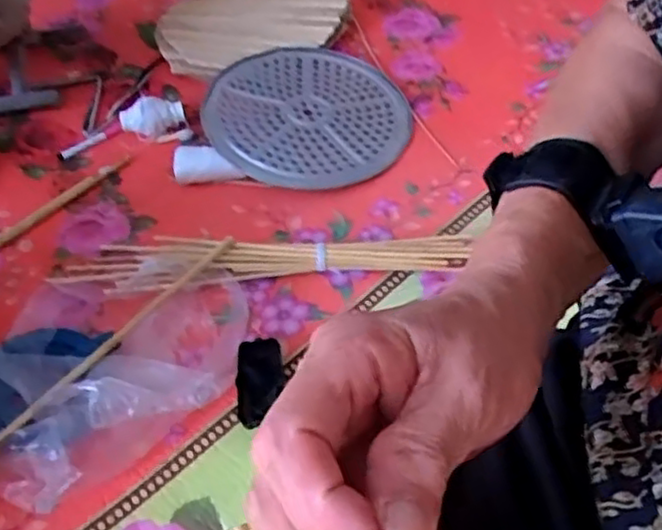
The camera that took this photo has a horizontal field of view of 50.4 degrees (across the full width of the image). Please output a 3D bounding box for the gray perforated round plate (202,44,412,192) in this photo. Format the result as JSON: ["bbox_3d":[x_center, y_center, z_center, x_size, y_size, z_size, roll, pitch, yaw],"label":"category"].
[{"bbox_3d":[-0.039,-0.247,1.129,0.315,0.029,0.331,4,44,-4],"label":"gray perforated round plate"}]

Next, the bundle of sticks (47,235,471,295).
[{"bbox_3d":[-0.096,-0.009,0.910,0.541,0.050,0.073,-6,49,1],"label":"bundle of sticks"}]

